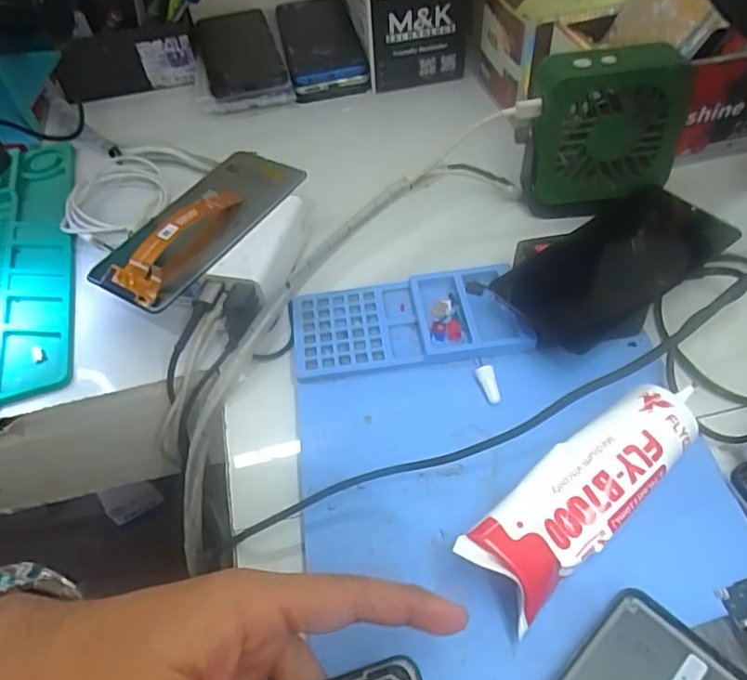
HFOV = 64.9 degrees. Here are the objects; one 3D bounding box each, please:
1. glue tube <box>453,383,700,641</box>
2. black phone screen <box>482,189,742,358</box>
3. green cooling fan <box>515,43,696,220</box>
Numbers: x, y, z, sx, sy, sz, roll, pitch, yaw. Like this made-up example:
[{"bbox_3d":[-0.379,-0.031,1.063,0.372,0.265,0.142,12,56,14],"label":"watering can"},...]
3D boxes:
[{"bbox_3d":[0.104,0.076,0.290,0.136,0.036,0.043,-36,57,-22],"label":"glue tube"},{"bbox_3d":[0.156,-0.049,0.377,0.148,0.007,0.065,-33,78,-8],"label":"black phone screen"},{"bbox_3d":[0.160,-0.146,0.421,0.107,0.106,0.043,1,51,6],"label":"green cooling fan"}]

